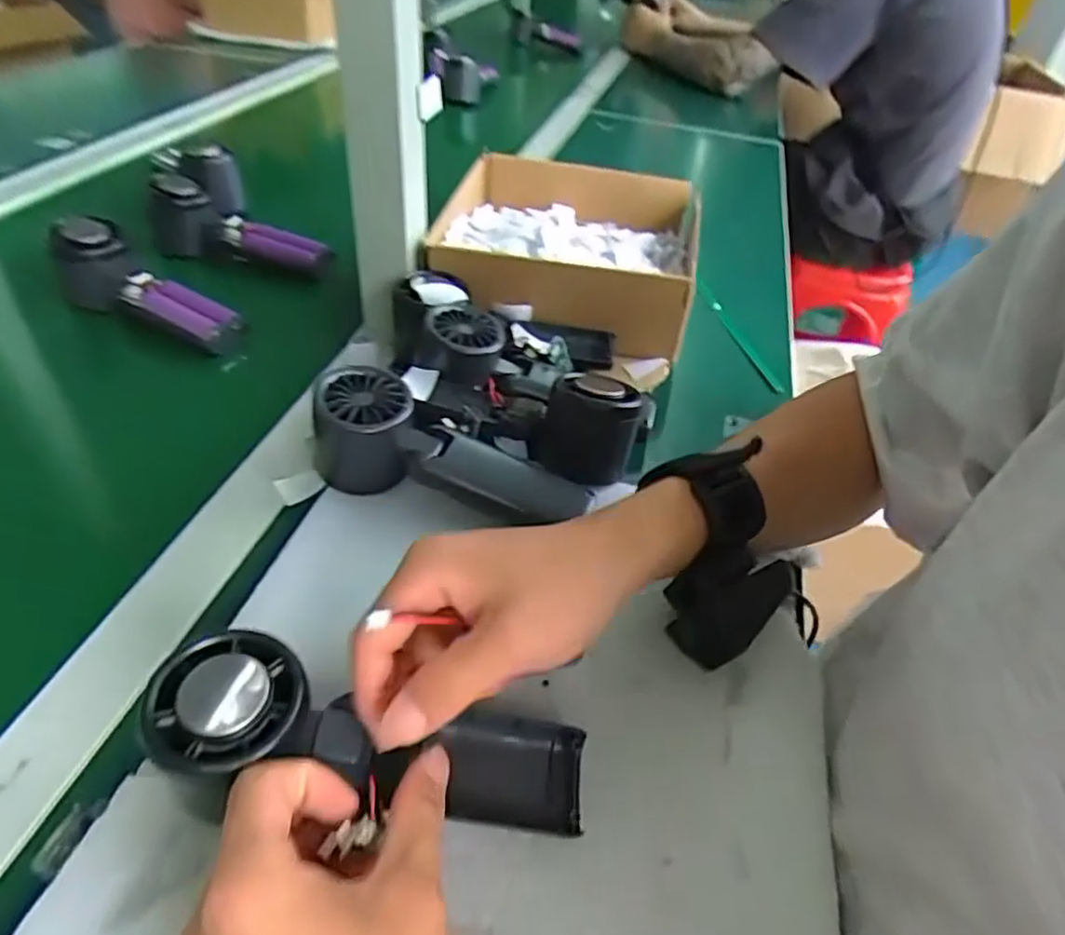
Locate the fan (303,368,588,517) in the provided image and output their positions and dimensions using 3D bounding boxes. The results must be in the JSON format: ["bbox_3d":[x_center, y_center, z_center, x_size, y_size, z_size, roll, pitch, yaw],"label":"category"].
[{"bbox_3d":[-0.047,-0.002,0.390,0.159,0.054,0.053,20,43,-3],"label":"fan"}]

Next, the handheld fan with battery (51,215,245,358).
[{"bbox_3d":[-0.291,-0.131,0.521,0.153,0.051,0.047,28,46,6],"label":"handheld fan with battery"}]

